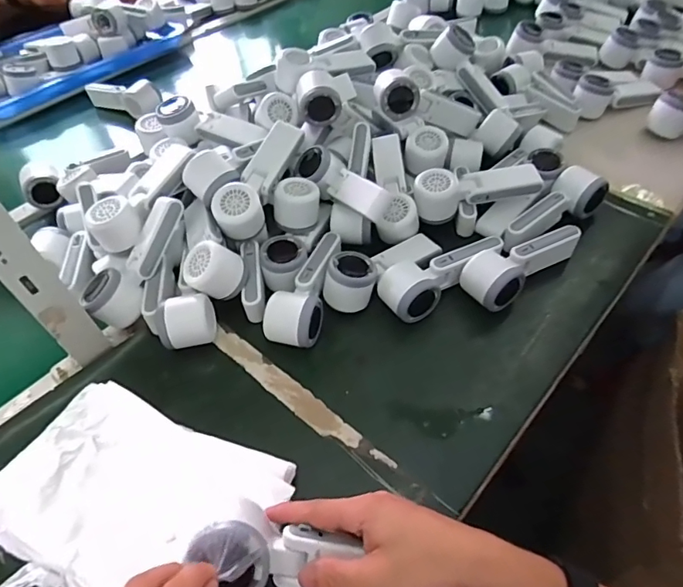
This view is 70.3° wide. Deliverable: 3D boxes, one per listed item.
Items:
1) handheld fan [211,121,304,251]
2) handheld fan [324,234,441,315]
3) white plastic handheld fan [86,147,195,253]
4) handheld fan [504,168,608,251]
[{"bbox_3d":[-0.102,-0.145,0.618,0.051,0.065,0.169,20,75,20],"label":"handheld fan"},{"bbox_3d":[0.051,-0.038,0.592,0.165,0.051,0.058,-27,53,-16],"label":"handheld fan"},{"bbox_3d":[-0.249,-0.124,0.622,0.058,0.046,0.165,26,57,24],"label":"white plastic handheld fan"},{"bbox_3d":[0.276,-0.114,0.645,0.168,0.046,0.056,-28,53,-17],"label":"handheld fan"}]

